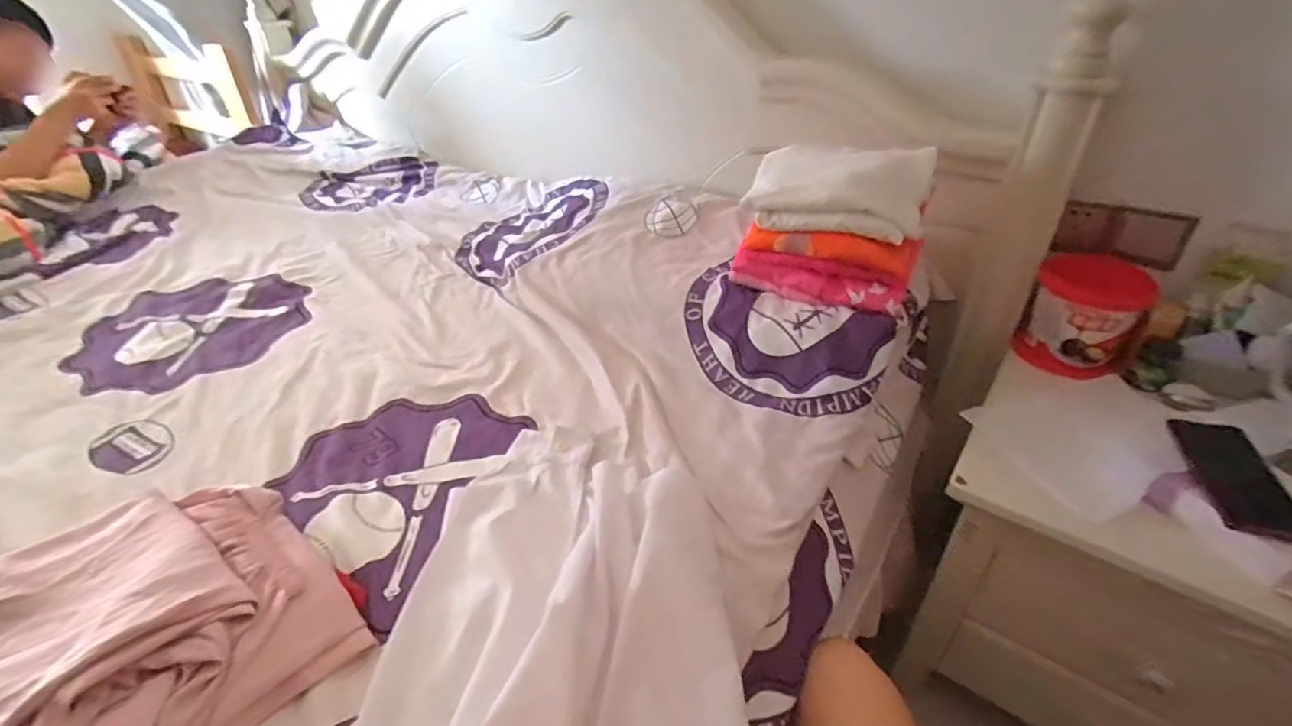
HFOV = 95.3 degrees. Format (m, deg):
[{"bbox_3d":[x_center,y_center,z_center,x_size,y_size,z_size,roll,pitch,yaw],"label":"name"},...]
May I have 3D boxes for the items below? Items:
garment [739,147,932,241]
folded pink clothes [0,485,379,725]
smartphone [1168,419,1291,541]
[{"bbox_3d":[0.266,-0.248,0.811,0.226,0.079,0.173,12,37,18],"label":"garment"},{"bbox_3d":[-0.422,0.214,0.505,0.288,0.071,0.237,25,43,32],"label":"folded pink clothes"},{"bbox_3d":[0.644,0.124,0.638,0.083,0.014,0.162,1,44,11],"label":"smartphone"}]

